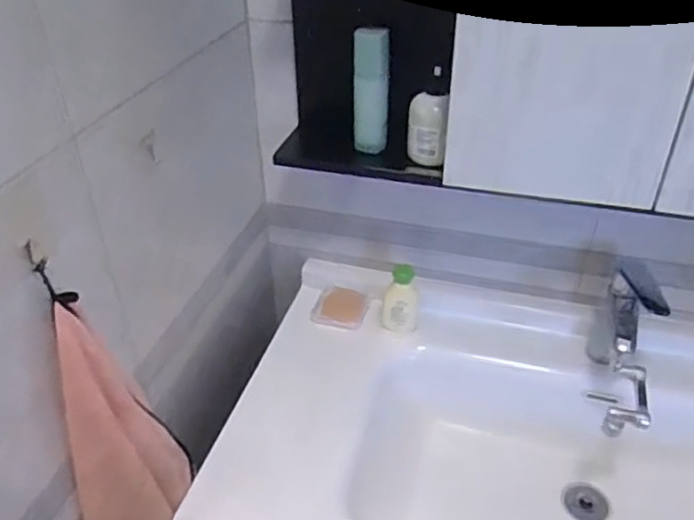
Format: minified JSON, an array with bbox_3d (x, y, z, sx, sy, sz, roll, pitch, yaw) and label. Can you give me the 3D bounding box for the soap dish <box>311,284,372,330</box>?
[{"bbox_3d":[-0.009,0.080,1.054,0.086,0.018,0.091,9,37,13],"label":"soap dish"}]

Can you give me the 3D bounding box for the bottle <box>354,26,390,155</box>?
[{"bbox_3d":[0.033,-0.221,0.837,0.044,0.157,0.027,-3,36,-3],"label":"bottle"}]

